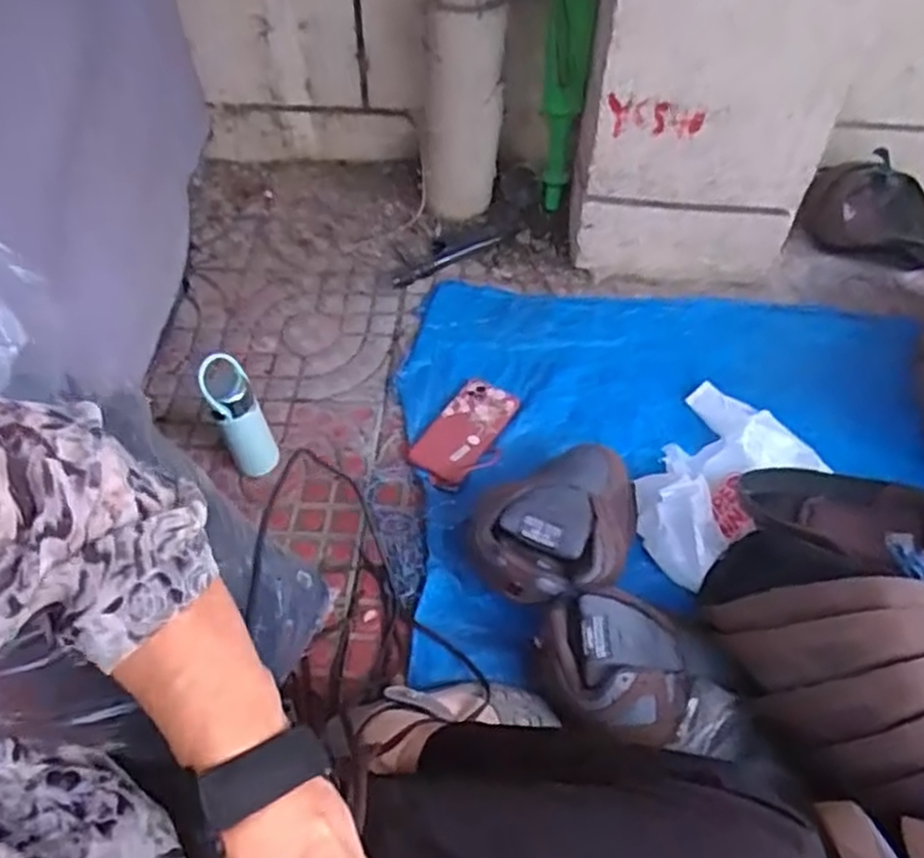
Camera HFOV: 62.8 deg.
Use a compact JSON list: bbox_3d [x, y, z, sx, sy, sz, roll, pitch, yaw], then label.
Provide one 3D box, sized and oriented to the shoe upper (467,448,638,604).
[{"bbox_3d":[0.102,0.099,0.832,0.172,0.108,0.212,20,54,15],"label":"shoe upper"}]

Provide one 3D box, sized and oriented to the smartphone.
[{"bbox_3d":[0.005,-0.001,0.981,0.083,0.017,0.171,24,55,18],"label":"smartphone"}]

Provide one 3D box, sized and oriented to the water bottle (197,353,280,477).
[{"bbox_3d":[-0.266,-0.009,0.909,0.059,0.172,0.066,-24,55,-18],"label":"water bottle"}]

